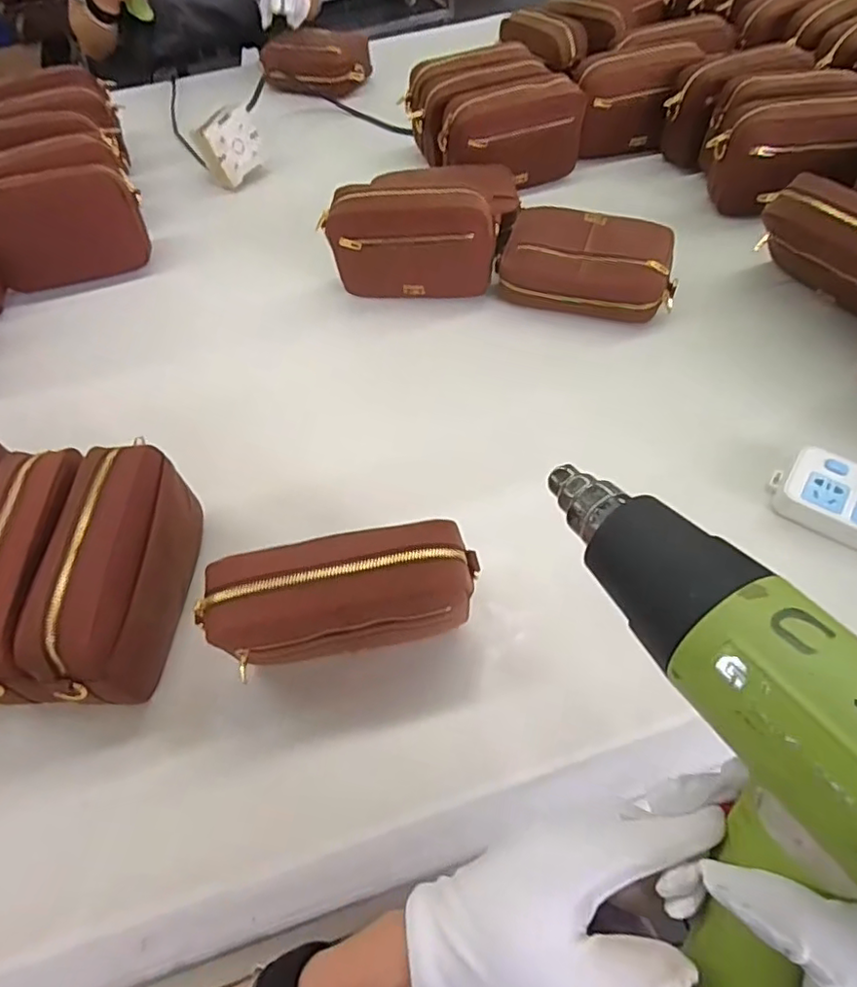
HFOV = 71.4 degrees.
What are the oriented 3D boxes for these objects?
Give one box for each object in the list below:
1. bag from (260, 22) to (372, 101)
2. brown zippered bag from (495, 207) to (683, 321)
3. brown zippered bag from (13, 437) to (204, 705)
[{"bbox_3d":[-0.201,-0.779,1.079,0.187,0.066,0.136,-2,56,3],"label":"bag"},{"bbox_3d":[0.189,-0.274,0.712,0.204,0.068,0.103,12,57,12],"label":"brown zippered bag"},{"bbox_3d":[-0.244,0.066,0.479,0.067,0.111,0.197,0,56,4],"label":"brown zippered bag"}]

